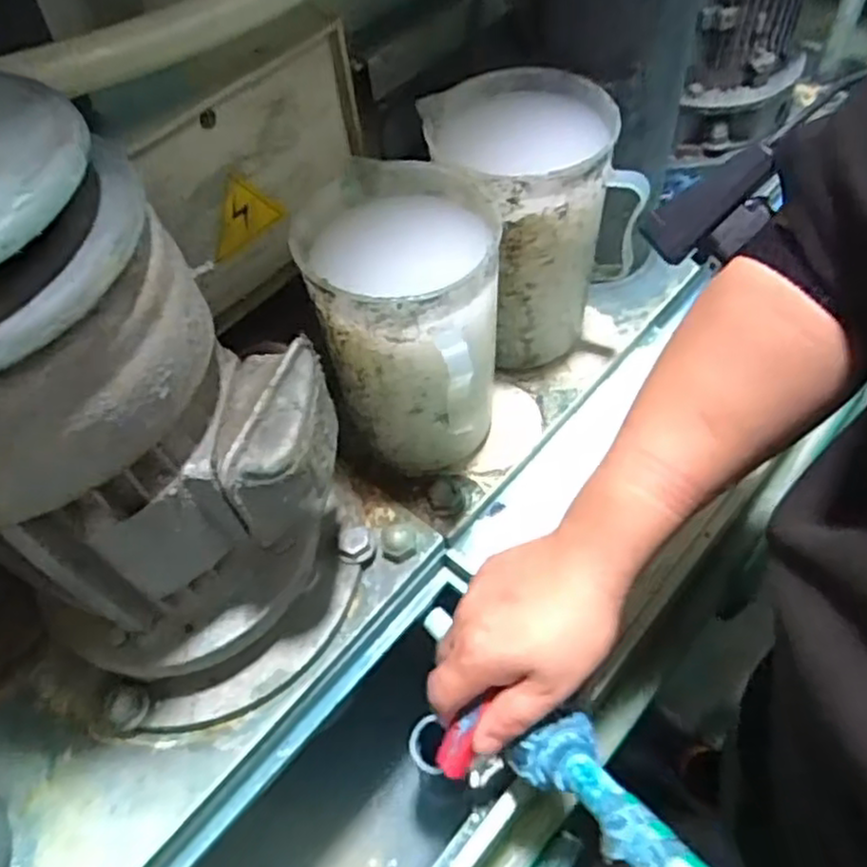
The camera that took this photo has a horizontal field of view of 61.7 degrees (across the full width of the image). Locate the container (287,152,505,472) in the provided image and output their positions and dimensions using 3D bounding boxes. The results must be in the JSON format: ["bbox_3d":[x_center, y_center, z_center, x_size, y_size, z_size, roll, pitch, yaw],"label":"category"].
[{"bbox_3d":[-0.016,-0.072,0.521,0.123,0.184,0.147,3,56,7],"label":"container"}]

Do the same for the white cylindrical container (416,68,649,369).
[{"bbox_3d":[0.072,-0.162,0.576,0.132,0.188,0.129,-16,55,-6],"label":"white cylindrical container"}]

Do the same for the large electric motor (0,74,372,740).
[{"bbox_3d":[-0.149,0.007,0.395,0.189,0.337,0.190,-12,55,-3],"label":"large electric motor"}]

